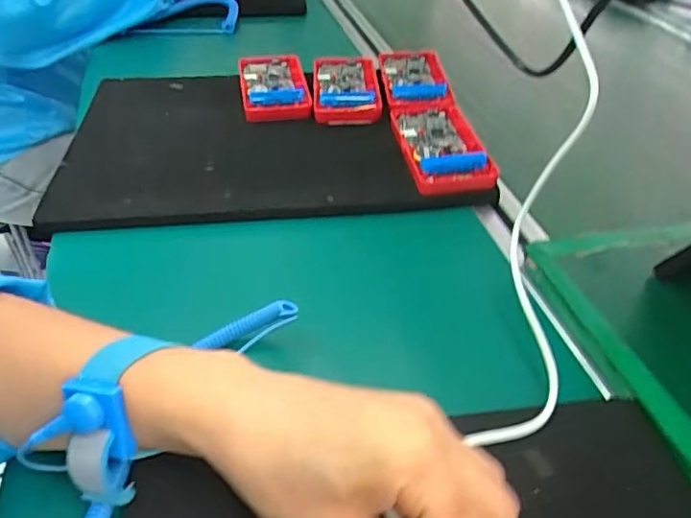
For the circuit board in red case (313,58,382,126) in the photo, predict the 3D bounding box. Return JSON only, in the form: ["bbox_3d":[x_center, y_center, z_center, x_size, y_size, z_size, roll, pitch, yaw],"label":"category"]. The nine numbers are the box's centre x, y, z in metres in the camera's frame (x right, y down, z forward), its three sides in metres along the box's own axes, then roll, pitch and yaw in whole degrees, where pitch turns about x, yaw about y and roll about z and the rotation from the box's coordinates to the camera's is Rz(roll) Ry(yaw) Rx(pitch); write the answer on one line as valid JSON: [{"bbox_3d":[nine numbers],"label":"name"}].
[{"bbox_3d":[0.001,-0.170,0.571,0.062,0.019,0.125,0,40,-2],"label":"circuit board in red case"}]

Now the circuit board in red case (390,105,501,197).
[{"bbox_3d":[0.078,-0.096,0.484,0.064,0.014,0.124,-3,40,-6],"label":"circuit board in red case"}]

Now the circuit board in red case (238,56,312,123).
[{"bbox_3d":[-0.071,-0.169,0.572,0.065,0.022,0.119,-4,40,-7],"label":"circuit board in red case"}]

